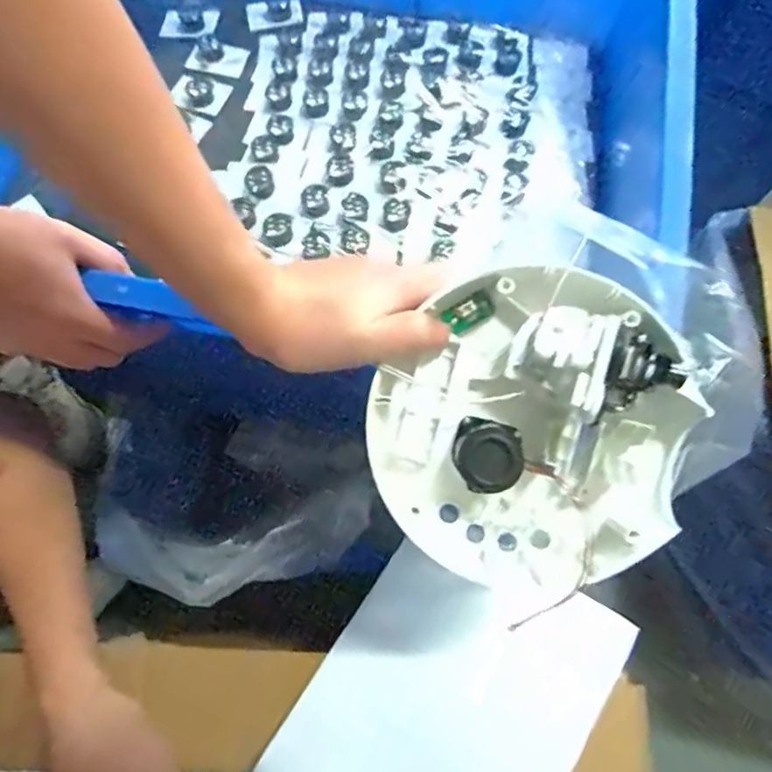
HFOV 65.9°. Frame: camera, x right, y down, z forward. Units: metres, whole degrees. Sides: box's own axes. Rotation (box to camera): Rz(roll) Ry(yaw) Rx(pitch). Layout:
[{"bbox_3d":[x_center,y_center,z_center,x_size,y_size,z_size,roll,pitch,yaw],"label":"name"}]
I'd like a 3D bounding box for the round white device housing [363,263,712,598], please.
[{"bbox_3d":[0.075,0.027,0.319,0.158,0.053,0.172,2,99,10],"label":"round white device housing"}]

